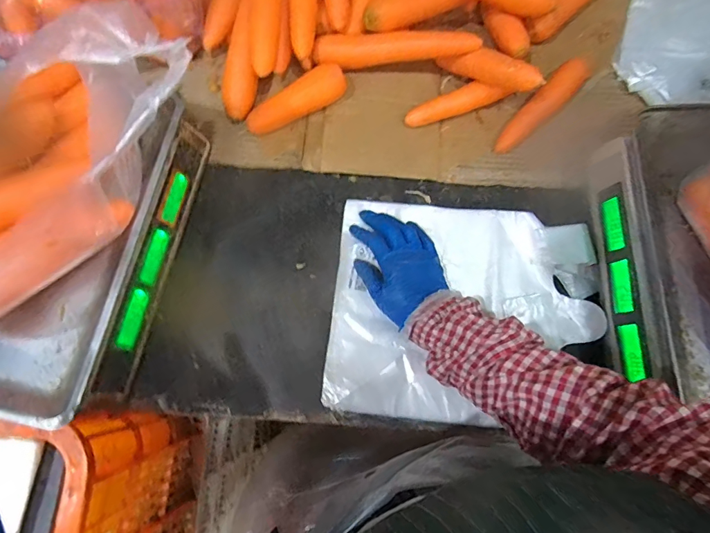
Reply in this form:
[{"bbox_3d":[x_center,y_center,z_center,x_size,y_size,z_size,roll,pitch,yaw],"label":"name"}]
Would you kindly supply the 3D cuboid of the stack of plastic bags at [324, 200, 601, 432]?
[{"bbox_3d":[0.119,0.047,0.475,0.280,0.025,0.238,6,77,2],"label":"stack of plastic bags"}]

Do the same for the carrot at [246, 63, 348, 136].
[{"bbox_3d":[-0.071,-0.200,0.524,0.127,0.032,0.031,-26,77,9],"label":"carrot"}]

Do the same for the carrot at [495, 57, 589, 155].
[{"bbox_3d":[0.234,-0.201,0.525,0.034,0.027,0.158,42,80,10],"label":"carrot"}]

